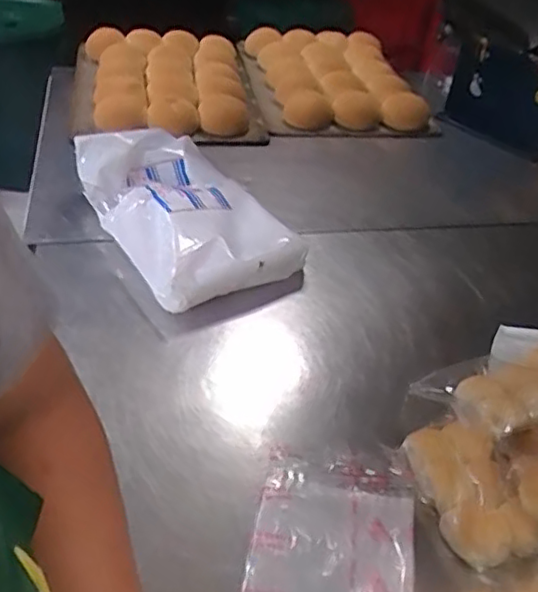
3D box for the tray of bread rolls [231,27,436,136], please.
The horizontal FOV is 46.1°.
[{"bbox_3d":[0.125,-0.431,1.250,0.324,0.091,0.382,-4,40,-10],"label":"tray of bread rolls"}]

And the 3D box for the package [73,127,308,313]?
[{"bbox_3d":[-0.116,-0.111,0.831,0.207,0.097,0.305,-16,44,-25],"label":"package"}]

